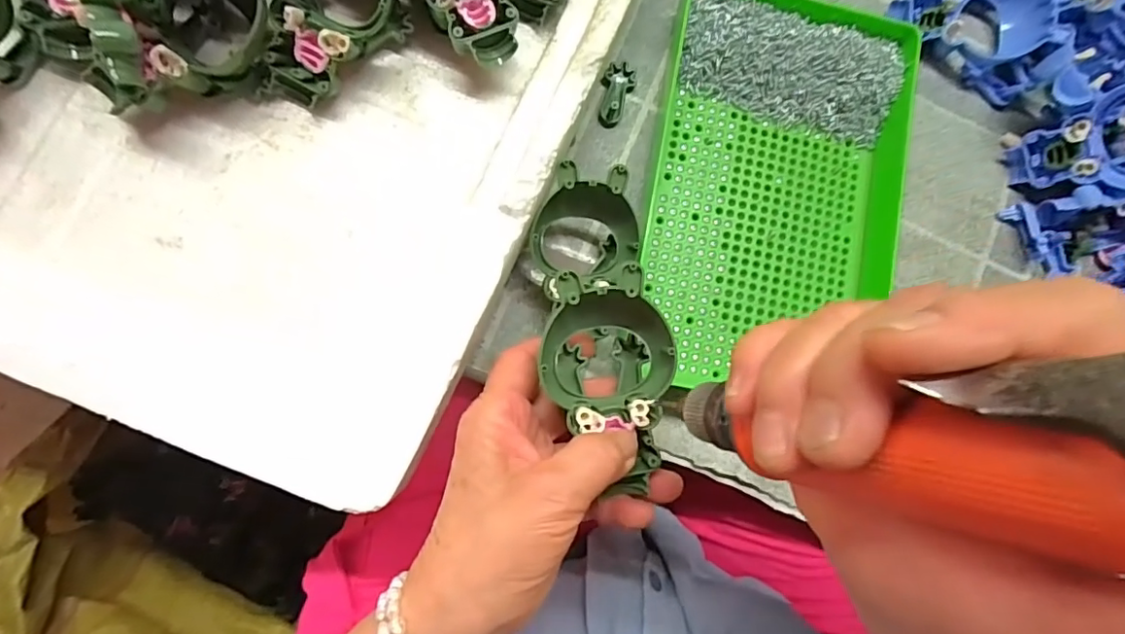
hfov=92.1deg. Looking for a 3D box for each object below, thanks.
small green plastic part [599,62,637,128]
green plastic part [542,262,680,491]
[{"bbox_3d":[0.033,-0.139,0.338,0.019,0.008,0.039,22,82,-4],"label":"small green plastic part"},{"bbox_3d":[0.022,0.030,0.253,0.060,0.039,0.097,-2,84,-7],"label":"green plastic part"}]

